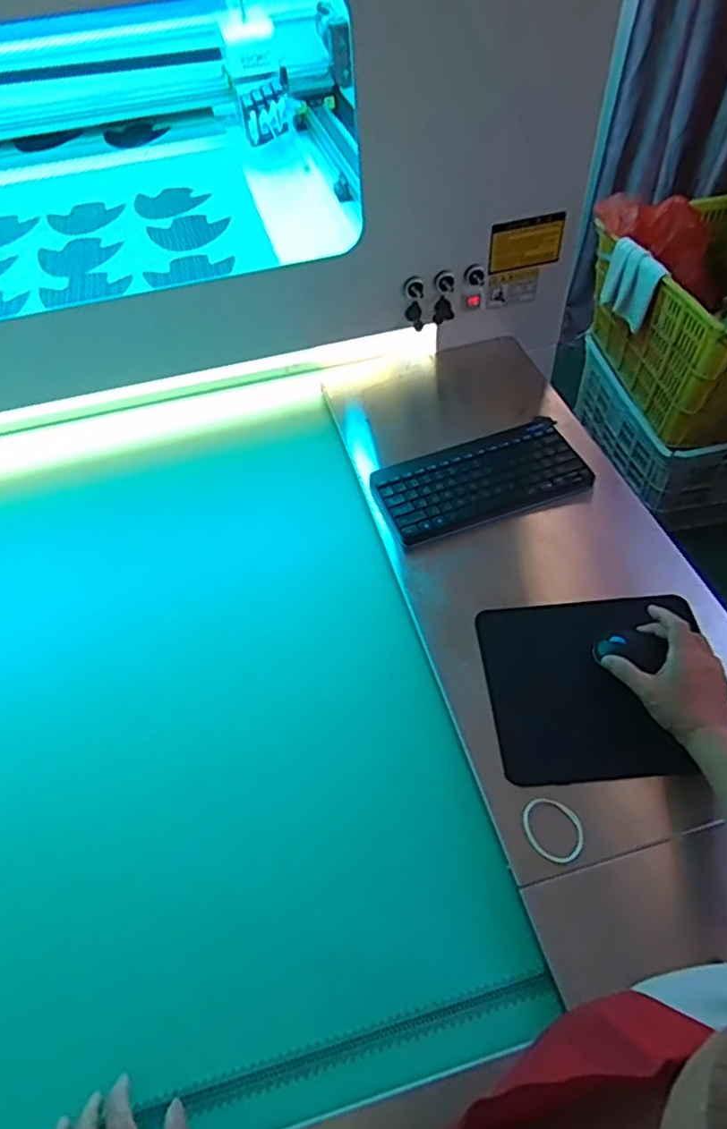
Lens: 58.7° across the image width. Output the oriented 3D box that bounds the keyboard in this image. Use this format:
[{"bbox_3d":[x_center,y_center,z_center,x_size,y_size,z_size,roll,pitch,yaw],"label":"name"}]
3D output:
[{"bbox_3d":[0.161,-0.119,0.897,0.285,0.027,0.142,-18,52,-10],"label":"keyboard"}]

